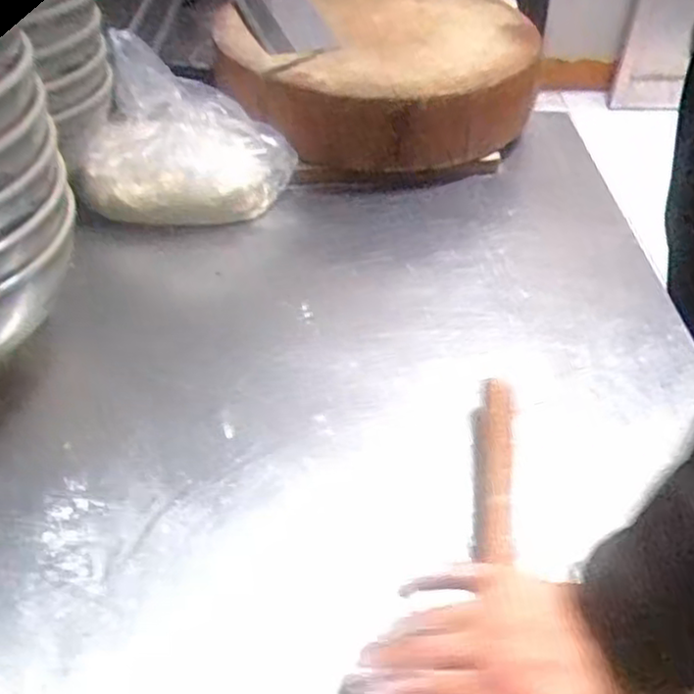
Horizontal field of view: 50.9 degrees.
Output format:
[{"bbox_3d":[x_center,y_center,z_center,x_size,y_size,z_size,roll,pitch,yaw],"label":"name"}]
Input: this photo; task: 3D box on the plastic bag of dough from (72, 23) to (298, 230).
[{"bbox_3d":[-0.167,-0.231,0.817,0.207,0.139,0.173,6,42,4],"label":"plastic bag of dough"}]

